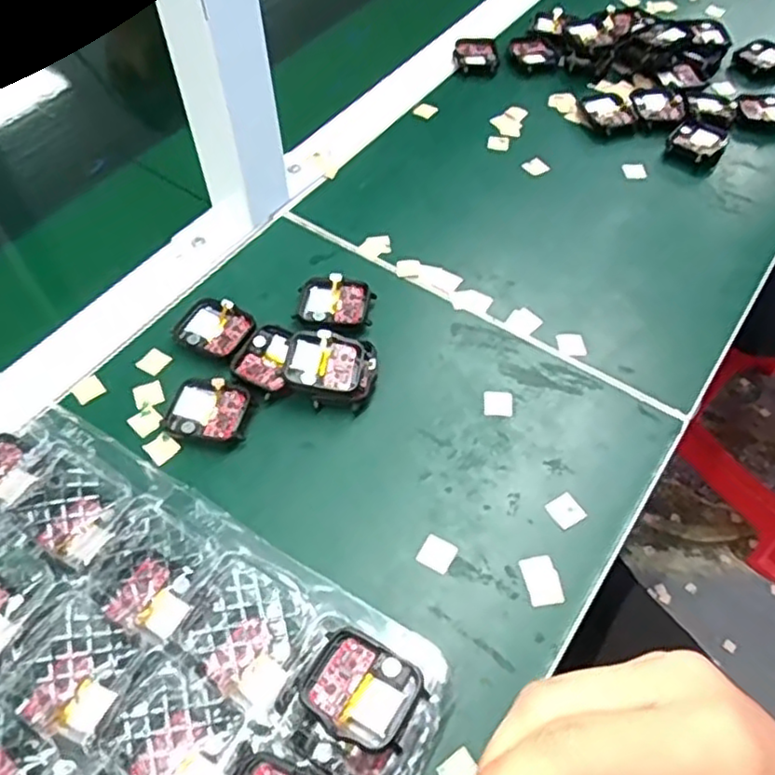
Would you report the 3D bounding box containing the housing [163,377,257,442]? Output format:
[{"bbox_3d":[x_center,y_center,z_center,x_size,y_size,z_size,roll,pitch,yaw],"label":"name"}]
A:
[{"bbox_3d":[-0.099,0.013,0.377,0.045,0.011,0.035,11,55,8],"label":"housing"}]

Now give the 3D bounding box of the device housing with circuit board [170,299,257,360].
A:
[{"bbox_3d":[-0.105,-0.036,0.408,0.046,0.007,0.038,24,58,17],"label":"device housing with circuit board"}]

